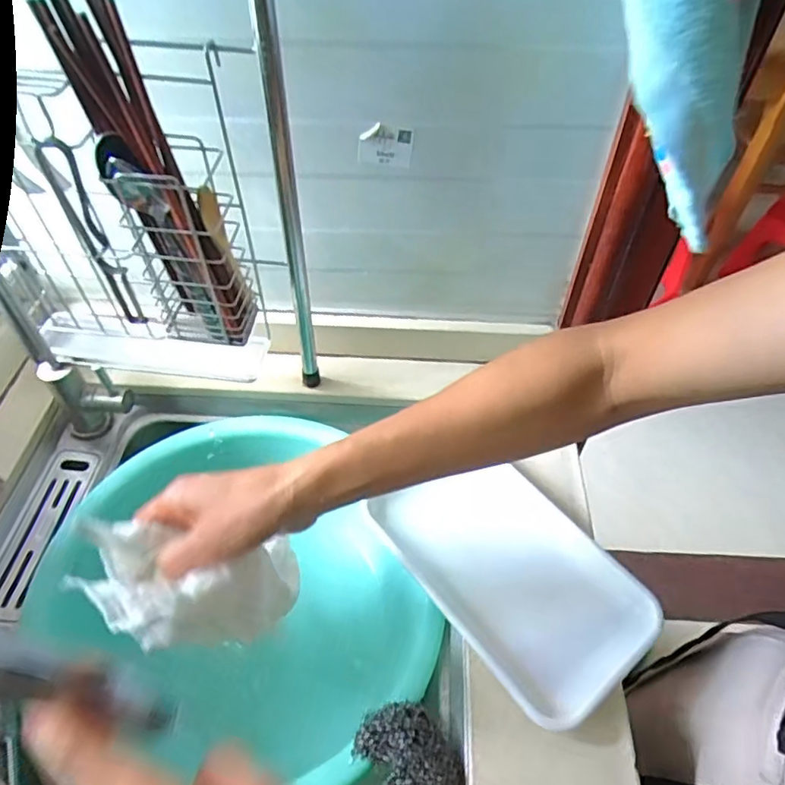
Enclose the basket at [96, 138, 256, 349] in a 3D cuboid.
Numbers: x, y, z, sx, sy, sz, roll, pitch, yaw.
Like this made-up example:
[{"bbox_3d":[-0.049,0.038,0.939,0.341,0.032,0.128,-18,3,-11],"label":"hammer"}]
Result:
[{"bbox_3d":[-0.162,-0.113,0.437,0.075,0.164,0.057,3,49,3],"label":"basket"}]

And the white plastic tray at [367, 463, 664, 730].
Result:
[{"bbox_3d":[0.098,0.143,0.457,0.134,0.030,0.211,-31,55,-24],"label":"white plastic tray"}]

